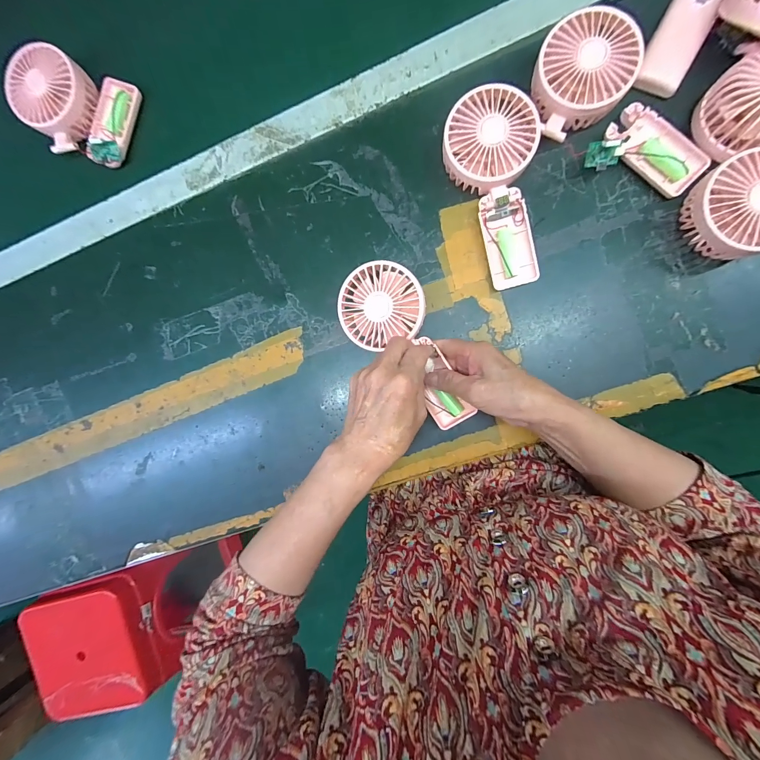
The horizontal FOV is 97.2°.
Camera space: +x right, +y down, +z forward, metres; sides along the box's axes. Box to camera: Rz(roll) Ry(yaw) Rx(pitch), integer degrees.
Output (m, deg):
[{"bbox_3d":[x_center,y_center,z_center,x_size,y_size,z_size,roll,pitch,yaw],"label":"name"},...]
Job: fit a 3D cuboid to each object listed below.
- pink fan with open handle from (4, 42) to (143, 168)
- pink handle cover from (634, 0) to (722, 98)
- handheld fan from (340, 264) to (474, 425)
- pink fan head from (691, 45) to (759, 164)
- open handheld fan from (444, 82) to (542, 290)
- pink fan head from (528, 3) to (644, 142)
[{"bbox_3d":[-0.355,-0.316,0.384,0.125,0.045,0.096,24,95,6],"label":"pink fan with open handle"},{"bbox_3d":[0.280,-0.318,0.313,0.038,0.013,0.086,24,95,6],"label":"pink handle cover"},{"bbox_3d":[0.028,-0.031,0.336,0.081,0.026,0.183,-34,96,8],"label":"handheld fan"},{"bbox_3d":[0.332,-0.242,0.295,0.083,0.037,0.088,0,92,8],"label":"pink fan head"},{"bbox_3d":[0.117,-0.184,0.334,0.082,0.035,0.179,-11,103,8],"label":"open handheld fan"},{"bbox_3d":[0.191,-0.283,0.314,0.084,0.037,0.092,0,92,8],"label":"pink fan head"}]

